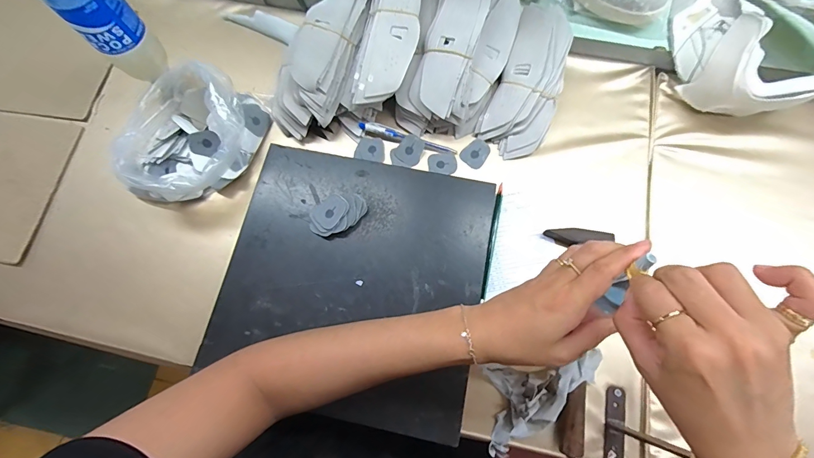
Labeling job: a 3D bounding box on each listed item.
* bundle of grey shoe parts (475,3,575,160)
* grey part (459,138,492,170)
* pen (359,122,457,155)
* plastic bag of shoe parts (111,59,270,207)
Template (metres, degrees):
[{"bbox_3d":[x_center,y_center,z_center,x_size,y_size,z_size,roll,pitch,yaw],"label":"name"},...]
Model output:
[{"bbox_3d":[0.169,-0.202,0.516,0.089,0.046,0.214,22,76,7],"label":"bundle of grey shoe parts"},{"bbox_3d":[0.095,-0.103,0.512,0.033,0.006,0.038,40,79,11],"label":"grey part"},{"bbox_3d":[0.001,-0.124,0.512,0.134,0.015,0.015,17,75,6],"label":"pen"},{"bbox_3d":[-0.276,-0.119,0.481,0.147,0.077,0.169,8,75,4],"label":"plastic bag of shoe parts"}]

